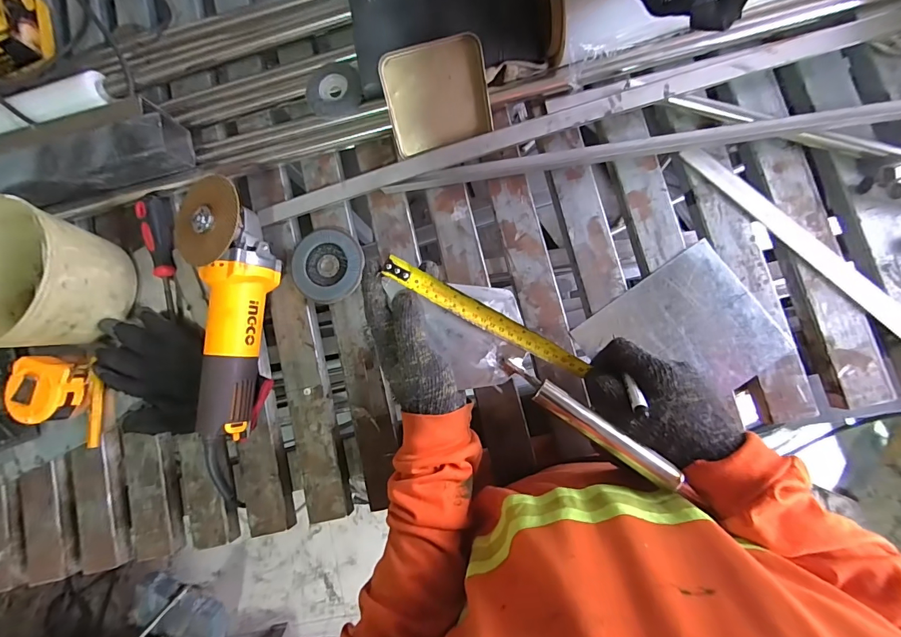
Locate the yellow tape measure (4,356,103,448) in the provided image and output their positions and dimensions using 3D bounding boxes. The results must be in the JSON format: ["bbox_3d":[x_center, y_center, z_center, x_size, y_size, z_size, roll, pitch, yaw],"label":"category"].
[{"bbox_3d":[-0.494,0.104,0.500,0.100,0.045,0.111,2,85,7],"label":"yellow tape measure"}]

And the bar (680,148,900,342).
[{"bbox_3d":[0.403,-0.072,0.433,0.027,0.010,0.350,-44,81,1],"label":"bar"}]

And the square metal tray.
[{"bbox_3d":[-0.015,-0.262,0.469,0.118,0.013,0.109,-9,121,8],"label":"square metal tray"}]

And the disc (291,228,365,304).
[{"bbox_3d":[-0.153,-0.067,0.497,0.088,0.009,0.091,-1,85,7],"label":"disc"}]

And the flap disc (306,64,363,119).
[{"bbox_3d":[-0.145,-0.285,0.495,0.068,0.007,0.065,0,98,0],"label":"flap disc"}]

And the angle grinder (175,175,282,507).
[{"bbox_3d":[-0.261,0.035,0.458,0.085,0.094,0.362,2,85,7],"label":"angle grinder"}]

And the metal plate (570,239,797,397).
[{"bbox_3d":[0.260,0.021,0.443,0.182,0.006,0.150,-35,82,2],"label":"metal plate"}]

